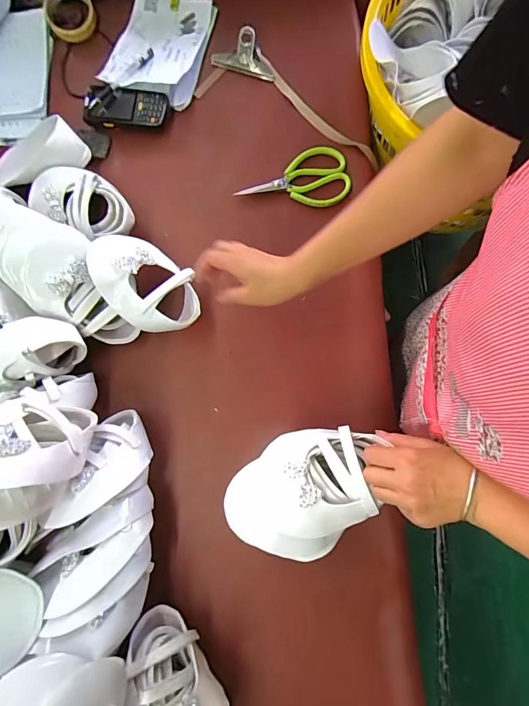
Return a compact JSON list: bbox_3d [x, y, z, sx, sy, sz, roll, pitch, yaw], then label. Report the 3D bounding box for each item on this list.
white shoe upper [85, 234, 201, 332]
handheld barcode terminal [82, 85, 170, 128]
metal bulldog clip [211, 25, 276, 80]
[{"bbox_3d":[-0.184,-0.104,0.571,0.178,0.084,0.117,33,82,6],"label":"white shoe upper"},{"bbox_3d":[-0.249,-0.441,0.660,0.149,0.025,0.070,5,80,2],"label":"handheld barcode terminal"},{"bbox_3d":[-0.036,-0.538,0.662,0.118,0.055,0.048,14,80,3],"label":"metal bulldog clip"}]

